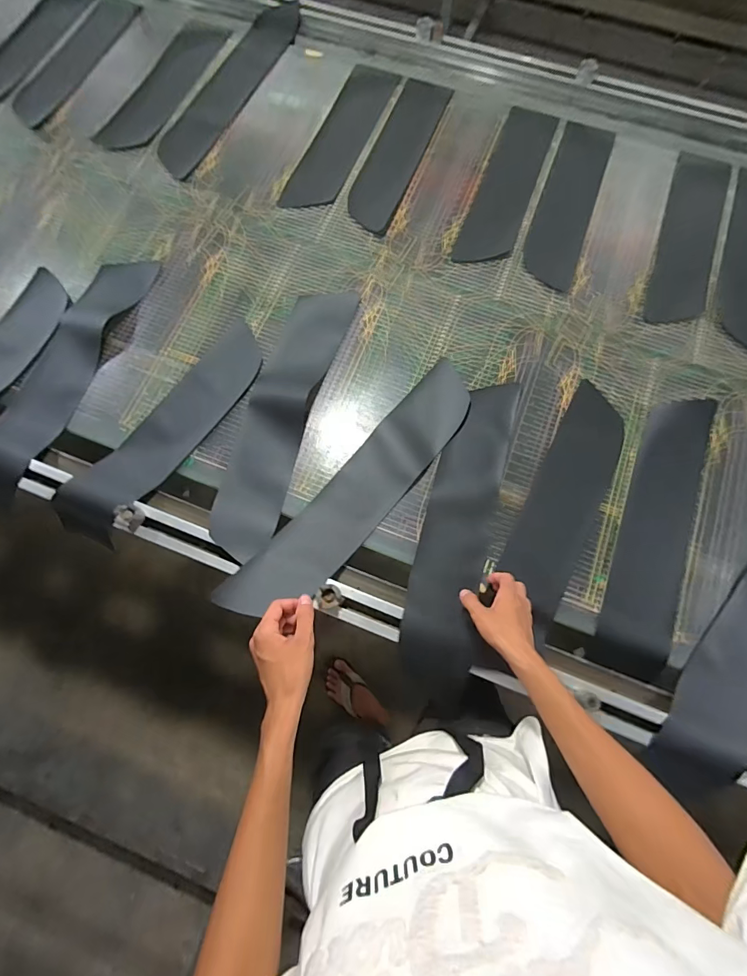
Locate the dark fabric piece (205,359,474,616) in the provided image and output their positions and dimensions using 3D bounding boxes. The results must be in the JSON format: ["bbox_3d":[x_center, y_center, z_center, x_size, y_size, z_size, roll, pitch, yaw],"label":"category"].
[{"bbox_3d":[-0.016,-0.002,0.702,0.121,0.055,0.552,40,75,12],"label":"dark fabric piece"}]

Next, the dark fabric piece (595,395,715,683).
[{"bbox_3d":[0.481,0.061,0.704,0.127,0.012,0.485,20,78,4],"label":"dark fabric piece"}]

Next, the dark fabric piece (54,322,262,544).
[{"bbox_3d":[-0.360,-0.117,0.739,0.137,0.048,0.469,30,77,10],"label":"dark fabric piece"}]

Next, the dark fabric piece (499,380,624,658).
[{"bbox_3d":[0.328,0.025,0.713,0.128,0.008,0.436,26,78,5],"label":"dark fabric piece"}]

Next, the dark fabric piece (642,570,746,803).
[{"bbox_3d":[0.603,0.238,0.649,0.126,0.023,0.522,40,79,12],"label":"dark fabric piece"}]

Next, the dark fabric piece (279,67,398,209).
[{"bbox_3d":[-0.066,-0.797,0.936,0.119,0.009,0.448,18,74,11],"label":"dark fabric piece"}]

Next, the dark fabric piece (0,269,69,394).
[{"bbox_3d":[-0.705,-0.248,0.768,0.126,0.059,0.406,20,75,7],"label":"dark fabric piece"}]

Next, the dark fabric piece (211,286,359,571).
[{"bbox_3d":[-0.164,-0.142,0.748,0.121,0.029,0.530,16,74,4],"label":"dark fabric piece"}]

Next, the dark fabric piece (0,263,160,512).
[{"bbox_3d":[-0.584,-0.225,0.783,0.131,0.033,0.541,17,75,6],"label":"dark fabric piece"}]

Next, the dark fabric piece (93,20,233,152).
[{"bbox_3d":[-0.493,-0.957,0.986,0.154,0.012,0.434,19,75,7],"label":"dark fabric piece"}]

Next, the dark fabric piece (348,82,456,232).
[{"bbox_3d":[0.059,-0.755,0.925,0.124,0.007,0.460,19,75,7],"label":"dark fabric piece"}]

